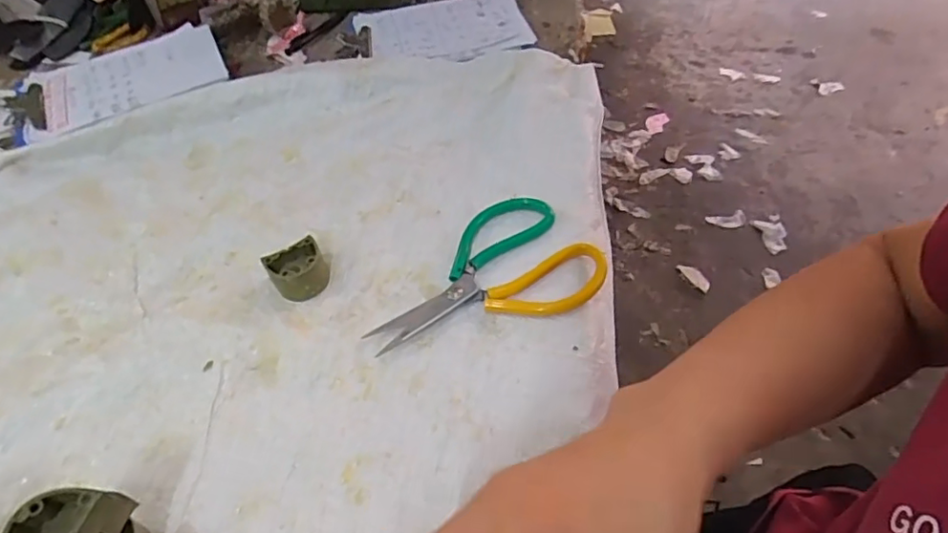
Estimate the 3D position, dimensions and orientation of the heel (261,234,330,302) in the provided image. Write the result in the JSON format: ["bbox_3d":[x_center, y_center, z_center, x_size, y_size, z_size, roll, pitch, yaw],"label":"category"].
[{"bbox_3d":[-0.142,0.003,0.468,0.044,0.023,0.042,-26,54,-17],"label":"heel"}]

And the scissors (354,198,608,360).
[{"bbox_3d":[0.006,0.000,0.467,0.187,0.015,0.115,-14,52,-8],"label":"scissors"}]

